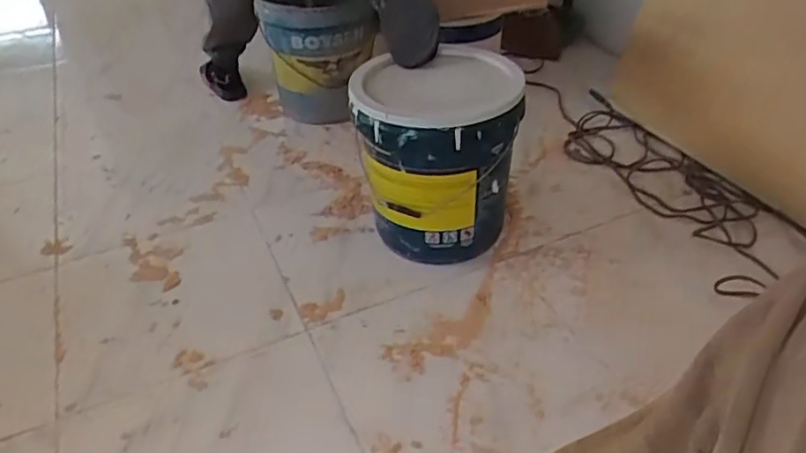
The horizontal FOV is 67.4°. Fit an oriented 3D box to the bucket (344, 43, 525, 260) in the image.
[{"bbox_3d":[0.061,-0.126,1.147,0.290,0.332,0.260,5,40,8],"label":"bucket"}]

